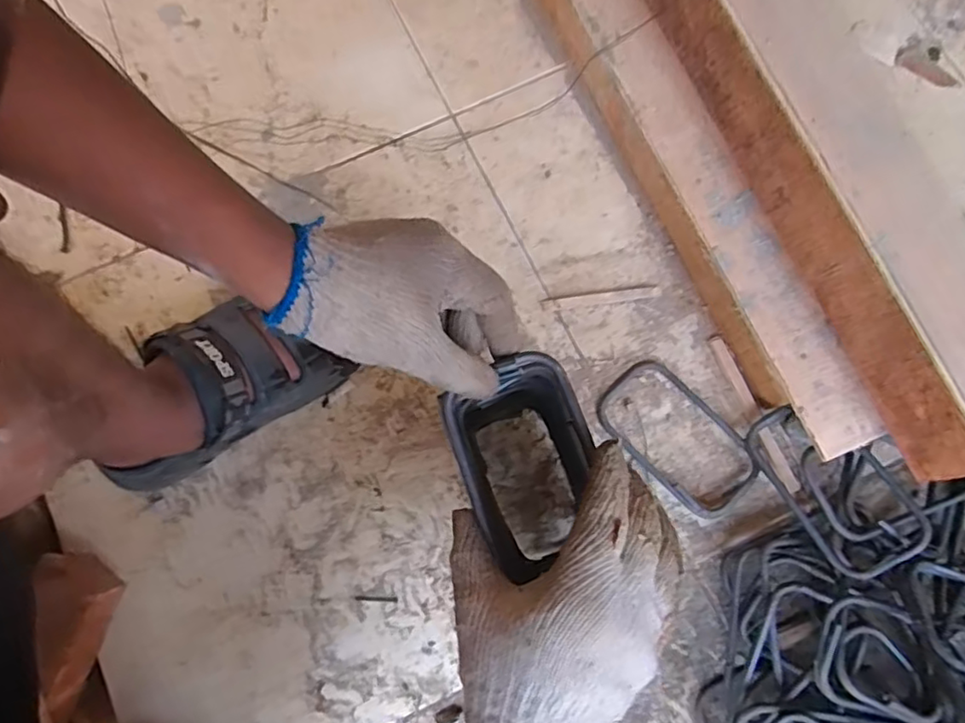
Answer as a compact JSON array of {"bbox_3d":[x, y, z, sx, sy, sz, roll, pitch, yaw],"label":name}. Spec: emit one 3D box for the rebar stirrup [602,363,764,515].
[{"bbox_3d":[0.178,0.068,0.556,0.083,0.015,0.149,-43,81,-8],"label":"rebar stirrup"}]

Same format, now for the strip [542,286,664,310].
[{"bbox_3d":[0.115,-0.061,0.592,0.114,0.004,0.011,-8,78,-1],"label":"strip"}]

